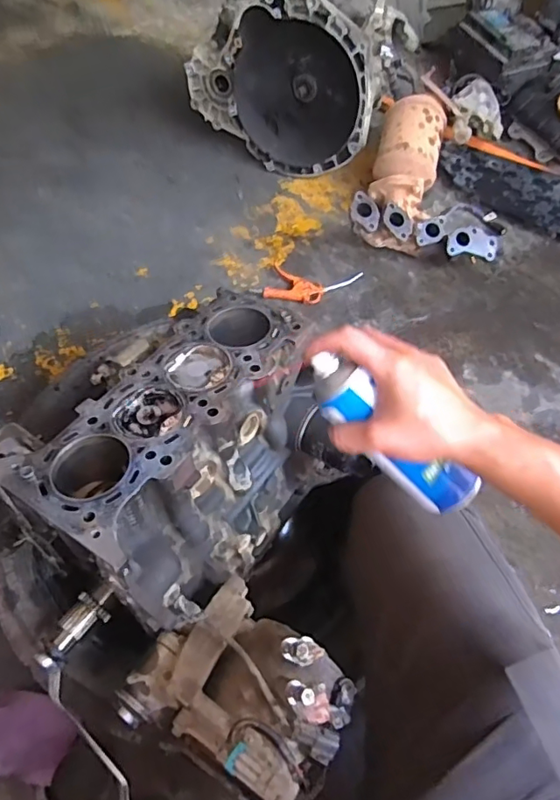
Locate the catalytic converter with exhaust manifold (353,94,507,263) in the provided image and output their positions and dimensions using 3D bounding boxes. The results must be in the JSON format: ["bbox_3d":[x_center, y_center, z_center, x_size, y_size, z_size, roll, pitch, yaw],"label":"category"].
[{"bbox_3d":[0.338,-0.456,1.153,0.310,0.175,0.357,14,61,6],"label":"catalytic converter with exhaust manifold"}]

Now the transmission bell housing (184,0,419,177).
[{"bbox_3d":[0.050,-0.759,1.227,0.469,0.339,0.286,23,62,11],"label":"transmission bell housing"}]

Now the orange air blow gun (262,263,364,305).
[{"bbox_3d":[0.068,-0.239,1.111,0.187,0.022,0.102,11,61,5],"label":"orange air blow gun"}]

